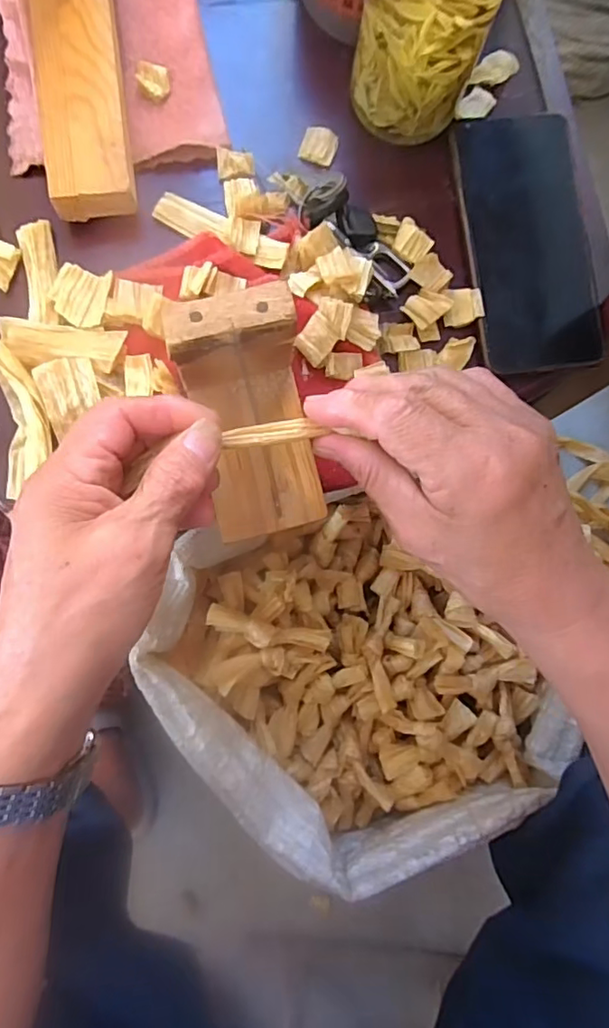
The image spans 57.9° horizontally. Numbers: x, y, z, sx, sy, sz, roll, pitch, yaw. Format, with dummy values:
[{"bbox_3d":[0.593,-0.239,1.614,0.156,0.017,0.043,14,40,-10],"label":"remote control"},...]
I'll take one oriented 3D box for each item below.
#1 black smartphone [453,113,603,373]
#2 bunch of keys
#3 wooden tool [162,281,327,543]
[{"bbox_3d":[0.138,-0.168,0.338,0.077,0.009,0.161,-6,85,-4],"label":"black smartphone"},{"bbox_3d":[0.031,-0.163,0.326,0.038,0.015,0.077,-42,101,-6],"label":"bunch of keys"},{"bbox_3d":[-0.025,-0.045,0.278,0.059,0.070,0.105,-13,86,-4],"label":"wooden tool"}]

